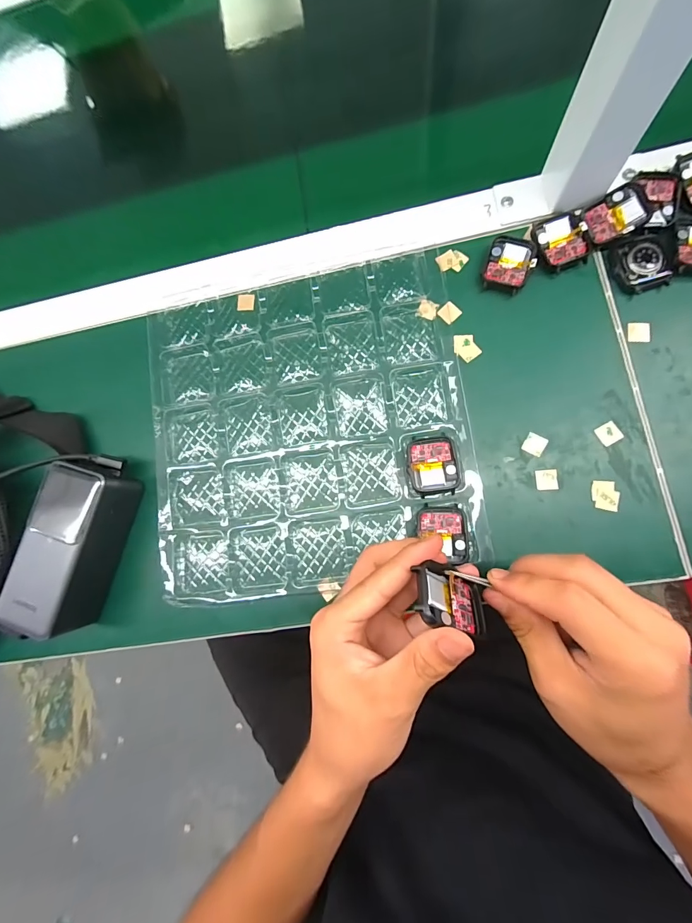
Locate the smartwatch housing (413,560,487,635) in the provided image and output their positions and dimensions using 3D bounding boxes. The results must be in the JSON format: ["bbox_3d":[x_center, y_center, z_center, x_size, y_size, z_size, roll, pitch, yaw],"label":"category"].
[{"bbox_3d":[0.058,0.075,0.211,0.049,0.035,0.006,23,132,-23],"label":"smartwatch housing"}]

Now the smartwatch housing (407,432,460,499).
[{"bbox_3d":[0.068,0.003,0.302,0.036,0.014,0.045,-8,80,6],"label":"smartwatch housing"}]

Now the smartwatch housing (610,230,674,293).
[{"bbox_3d":[0.236,-0.158,0.299,0.041,0.007,0.044,-14,80,5],"label":"smartwatch housing"}]

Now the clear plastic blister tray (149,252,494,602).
[{"bbox_3d":[-0.037,-0.034,0.320,0.258,0.016,0.266,-9,80,6],"label":"clear plastic blister tray"}]

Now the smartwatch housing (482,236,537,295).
[{"bbox_3d":[0.136,-0.164,0.315,0.037,0.010,0.045,15,83,9],"label":"smartwatch housing"}]

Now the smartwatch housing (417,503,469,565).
[{"bbox_3d":[0.074,0.055,0.291,0.036,0.012,0.043,-2,81,7],"label":"smartwatch housing"}]

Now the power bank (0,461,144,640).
[{"bbox_3d":[-0.226,0.069,0.312,0.054,0.053,0.135,15,85,9],"label":"power bank"}]

